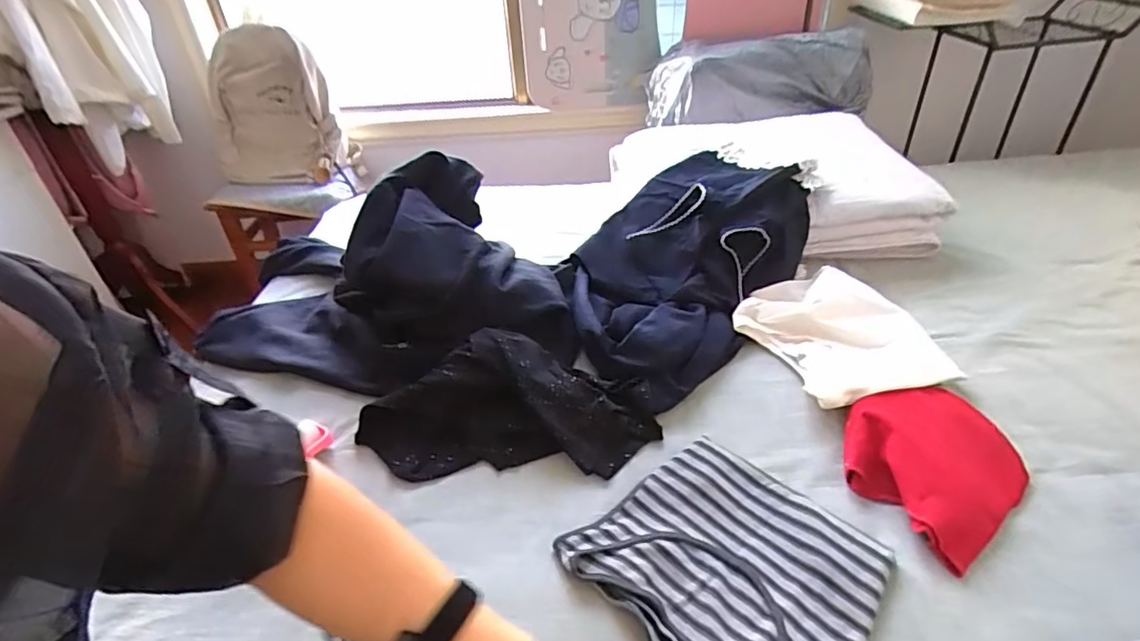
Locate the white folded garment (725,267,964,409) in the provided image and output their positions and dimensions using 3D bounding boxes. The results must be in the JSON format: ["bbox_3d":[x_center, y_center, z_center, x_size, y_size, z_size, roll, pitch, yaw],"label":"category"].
[{"bbox_3d":[0.364,0.015,0.794,0.208,0.060,0.253,-13,36,-14],"label":"white folded garment"}]

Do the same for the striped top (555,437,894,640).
[{"bbox_3d":[0.150,0.230,0.533,0.220,0.020,0.241,-29,43,-33],"label":"striped top"}]

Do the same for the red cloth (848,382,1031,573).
[{"bbox_3d":[0.389,0.144,0.615,0.205,0.044,0.161,-25,41,-30],"label":"red cloth"}]

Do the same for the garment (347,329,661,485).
[{"bbox_3d":[-0.076,0.096,0.683,0.344,0.087,0.145,-2,35,3],"label":"garment"}]

